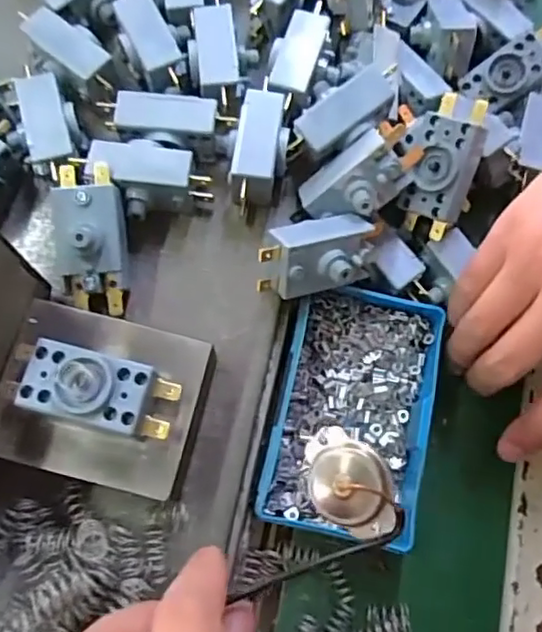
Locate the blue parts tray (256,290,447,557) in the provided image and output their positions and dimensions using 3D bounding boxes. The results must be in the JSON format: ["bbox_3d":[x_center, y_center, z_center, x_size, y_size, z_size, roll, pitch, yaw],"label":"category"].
[{"bbox_3d":[0.041,0.044,0.292,0.072,0.024,0.113,13,72,2],"label":"blue parts tray"}]

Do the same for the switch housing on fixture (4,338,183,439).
[{"bbox_3d":[-0.071,0.029,0.242,0.065,0.022,0.027,14,72,2],"label":"switch housing on fixture"}]

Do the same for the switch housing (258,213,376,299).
[{"bbox_3d":[0.022,-0.026,0.280,0.055,0.028,0.030,-15,31,-23],"label":"switch housing"}]

